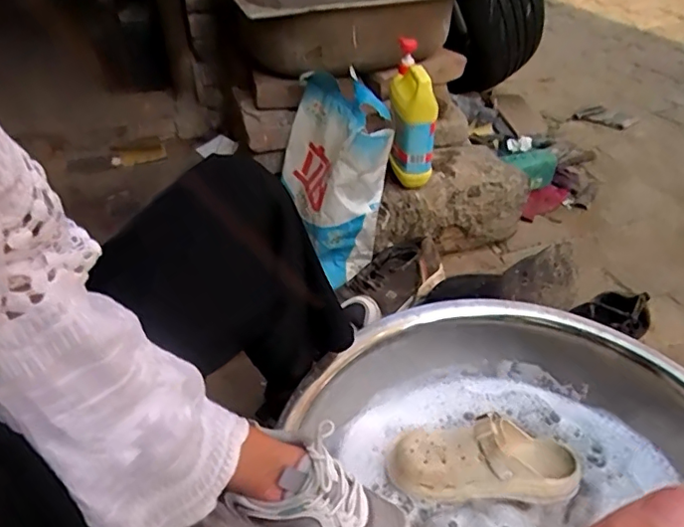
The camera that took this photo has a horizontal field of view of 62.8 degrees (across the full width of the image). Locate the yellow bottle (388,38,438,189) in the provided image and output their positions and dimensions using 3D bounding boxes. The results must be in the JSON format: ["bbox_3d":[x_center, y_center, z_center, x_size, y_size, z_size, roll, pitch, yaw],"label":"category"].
[{"bbox_3d":[0.131,-0.276,1.043,0.073,0.273,0.097,-6,14,-11],"label":"yellow bottle"}]

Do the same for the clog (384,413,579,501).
[{"bbox_3d":[0.191,0.257,0.746,0.248,0.070,0.103,1,38,3],"label":"clog"}]

